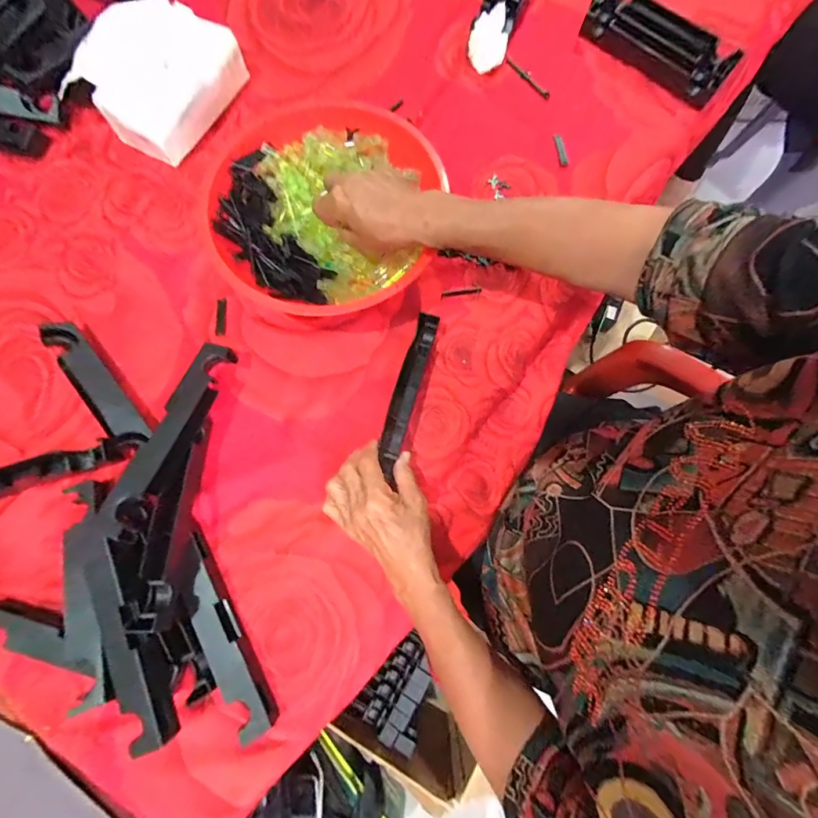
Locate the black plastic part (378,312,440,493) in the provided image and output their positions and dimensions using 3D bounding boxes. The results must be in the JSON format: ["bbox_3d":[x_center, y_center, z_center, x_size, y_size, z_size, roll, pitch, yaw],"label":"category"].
[{"bbox_3d":[-0.004,-0.016,0.420,0.025,0.028,0.176,16,78,3],"label":"black plastic part"}]

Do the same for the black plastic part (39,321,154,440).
[{"bbox_3d":[-0.325,-0.026,0.416,0.031,0.029,0.159,-42,81,-9],"label":"black plastic part"}]

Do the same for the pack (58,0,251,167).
[{"bbox_3d":[-0.300,-0.405,0.480,0.145,0.064,0.167,31,79,6],"label":"pack"}]

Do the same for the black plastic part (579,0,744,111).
[{"bbox_3d":[0.326,-0.481,0.520,0.197,0.031,0.070,41,80,8],"label":"black plastic part"}]

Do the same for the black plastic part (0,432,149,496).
[{"bbox_3d":[-0.376,0.063,0.396,0.224,0.026,0.028,-15,78,-4],"label":"black plastic part"}]

